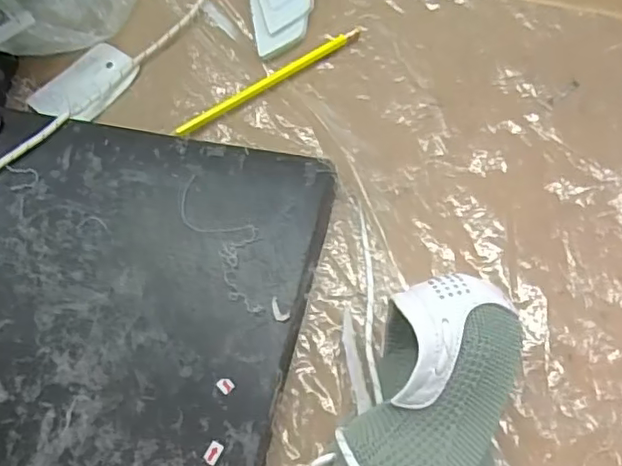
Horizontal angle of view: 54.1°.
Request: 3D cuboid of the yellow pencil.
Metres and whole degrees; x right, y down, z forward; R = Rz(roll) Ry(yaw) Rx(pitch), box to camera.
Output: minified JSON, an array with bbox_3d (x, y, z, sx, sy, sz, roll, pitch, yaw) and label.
[{"bbox_3d":[-0.030,-0.114,0.452,0.158,0.006,0.009,-33,69,-13],"label":"yellow pencil"}]

